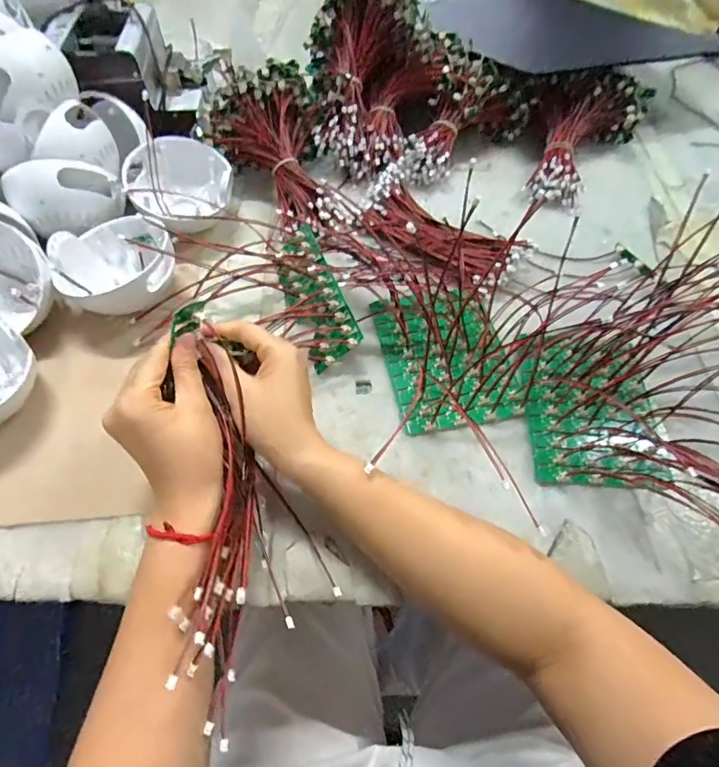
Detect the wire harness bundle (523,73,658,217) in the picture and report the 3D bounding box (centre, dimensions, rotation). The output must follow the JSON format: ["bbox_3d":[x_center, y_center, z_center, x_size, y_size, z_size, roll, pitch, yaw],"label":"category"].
[{"bbox_3d":[0.310,-0.341,0.678,0.098,0.070,0.252,34,79,18],"label":"wire harness bundle"}]

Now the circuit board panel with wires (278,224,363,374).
[{"bbox_3d":[-0.051,-0.095,0.523,0.054,0.047,0.161,-18,61,-12],"label":"circuit board panel with wires"}]

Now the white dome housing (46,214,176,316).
[{"bbox_3d":[-0.250,-0.118,0.507,0.116,0.057,0.103,-33,65,-20],"label":"white dome housing"}]

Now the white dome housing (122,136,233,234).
[{"bbox_3d":[-0.198,-0.217,0.561,0.115,0.063,0.126,-26,63,-17],"label":"white dome housing"}]

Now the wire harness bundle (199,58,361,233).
[{"bbox_3d":[-0.091,-0.271,0.600,0.150,0.093,0.209,-27,85,-17],"label":"wire harness bundle"}]

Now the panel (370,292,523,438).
[{"bbox_3d":[0.091,-0.037,0.502,0.130,0.040,0.163,-11,59,-8],"label":"panel"}]

